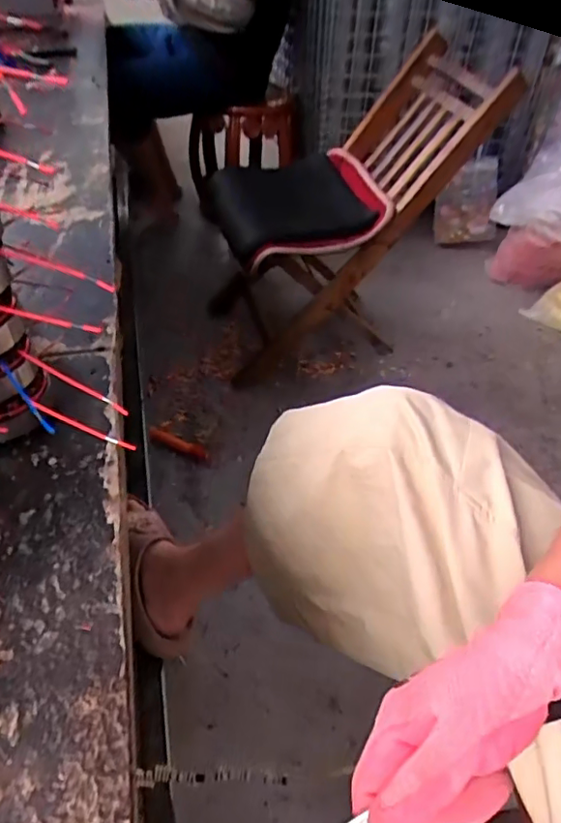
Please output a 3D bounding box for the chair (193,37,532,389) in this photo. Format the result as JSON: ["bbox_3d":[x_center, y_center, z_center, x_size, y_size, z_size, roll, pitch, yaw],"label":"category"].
[{"bbox_3d":[0.180,-0.447,1.331,0.708,0.627,0.464,-18,49,-20],"label":"chair"}]

